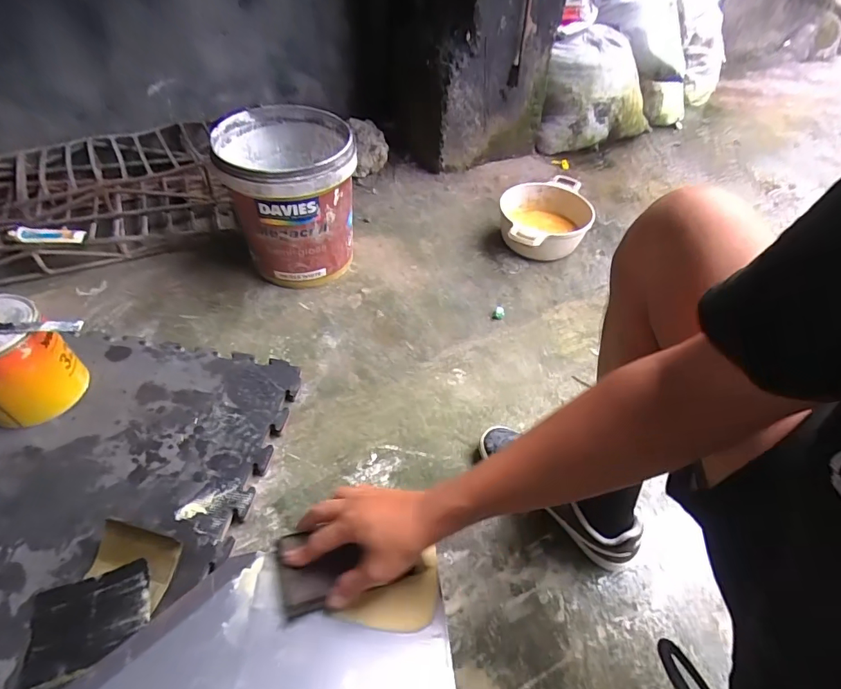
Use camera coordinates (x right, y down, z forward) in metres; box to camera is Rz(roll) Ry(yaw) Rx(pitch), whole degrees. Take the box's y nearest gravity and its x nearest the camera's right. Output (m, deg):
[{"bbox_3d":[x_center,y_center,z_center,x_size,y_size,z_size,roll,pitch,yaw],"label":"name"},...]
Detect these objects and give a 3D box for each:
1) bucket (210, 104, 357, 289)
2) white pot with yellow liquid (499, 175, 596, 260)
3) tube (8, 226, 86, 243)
[{"bbox_3d":[-0.298,-0.336,1.068,0.267,0.319,0.311,-14,50,-15],"label":"bucket"},{"bbox_3d":[0.337,-0.331,1.236,0.236,0.118,0.361,33,54,24],"label":"white pot with yellow liquid"},{"bbox_3d":[-0.894,-0.263,1.075,0.146,0.019,0.046,-2,46,-22],"label":"tube"}]

